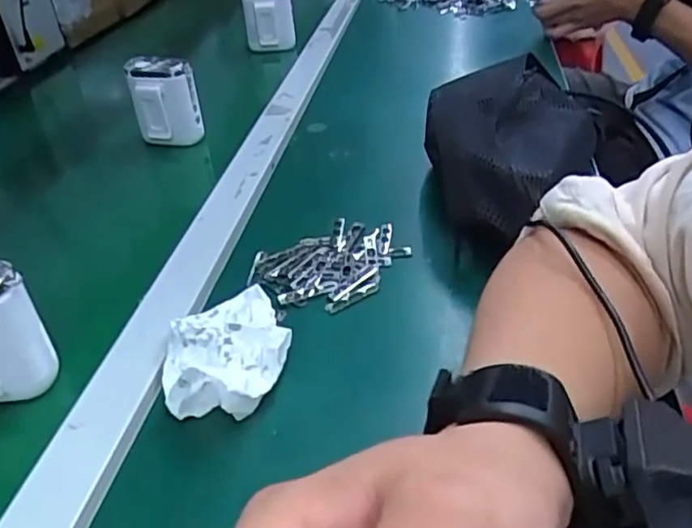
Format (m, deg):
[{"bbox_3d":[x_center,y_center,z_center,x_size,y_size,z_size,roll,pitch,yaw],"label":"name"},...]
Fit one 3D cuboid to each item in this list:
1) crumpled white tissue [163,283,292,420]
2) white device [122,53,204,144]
[{"bbox_3d":[-0.076,0.049,0.389,0.076,0.026,0.103,-15,37,-16],"label":"crumpled white tissue"},{"bbox_3d":[-0.189,-0.171,0.657,0.066,0.082,0.031,6,37,13],"label":"white device"}]

